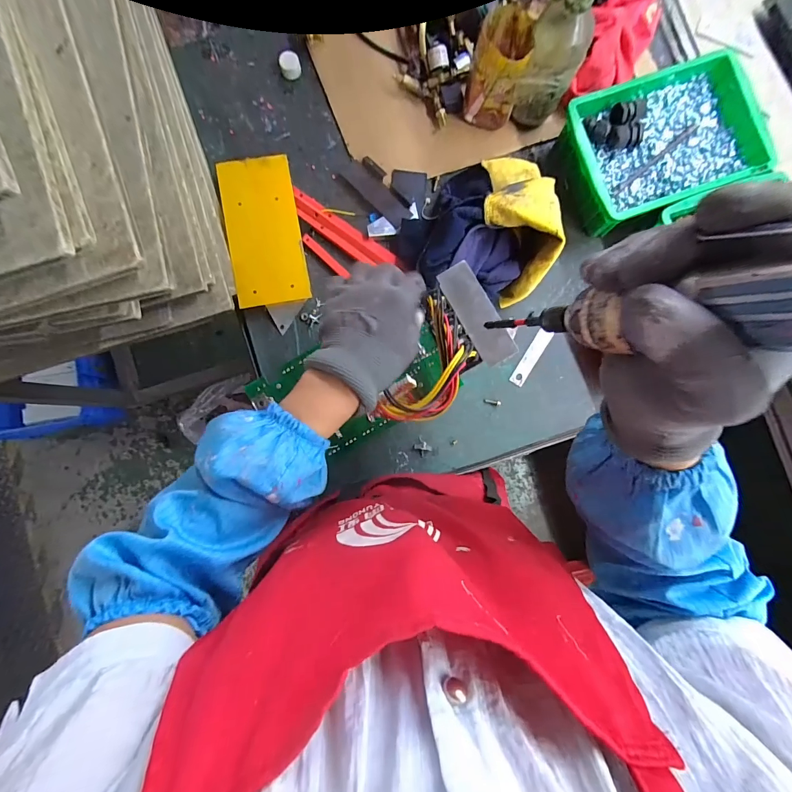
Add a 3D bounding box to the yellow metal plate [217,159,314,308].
[{"bbox_3d":[-0.193,-0.242,0.546,0.101,0.011,0.214,-10,87,-6],"label":"yellow metal plate"}]

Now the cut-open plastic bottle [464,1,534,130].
[{"bbox_3d":[0.138,-0.439,0.517,0.067,0.120,0.071,0,86,-1],"label":"cut-open plastic bottle"}]

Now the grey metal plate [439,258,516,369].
[{"bbox_3d":[0.094,-0.095,0.433,0.042,0.004,0.122,-30,85,9],"label":"grey metal plate"}]

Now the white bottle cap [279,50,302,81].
[{"bbox_3d":[-0.162,-0.507,0.573,0.030,0.021,0.031,0,86,-1],"label":"white bottle cap"}]

